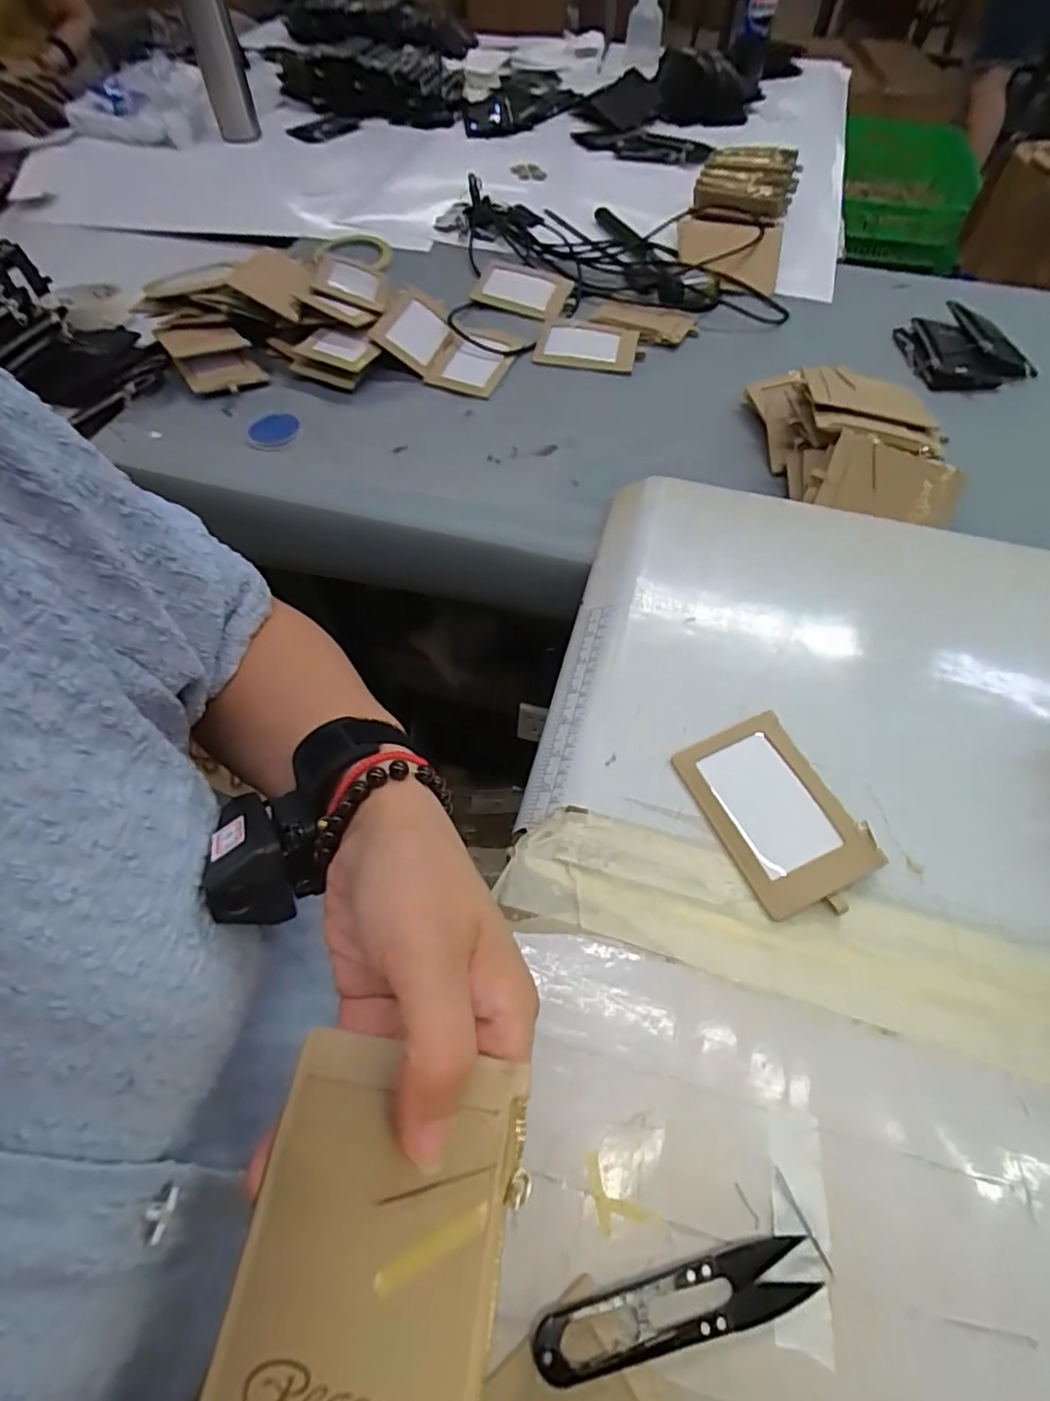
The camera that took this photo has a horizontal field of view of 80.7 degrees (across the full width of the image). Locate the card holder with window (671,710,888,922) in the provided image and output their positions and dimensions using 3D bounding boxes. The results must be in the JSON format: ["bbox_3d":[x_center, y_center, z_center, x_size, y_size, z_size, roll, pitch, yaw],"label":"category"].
[{"bbox_3d":[0.146,0.065,0.366,0.071,0.007,0.111,-29,63,-2],"label":"card holder with window"}]

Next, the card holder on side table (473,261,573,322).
[{"bbox_3d":[-0.004,-0.493,0.745,0.112,0.021,0.090,17,61,10],"label":"card holder on side table"}]

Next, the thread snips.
[{"bbox_3d":[0.063,0.254,0.257,0.118,0.012,0.026,-11,58,-6],"label":"thread snips"}]

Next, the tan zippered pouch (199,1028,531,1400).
[{"bbox_3d":[-0.043,0.156,0.168,0.074,0.006,0.105,3,60,13],"label":"tan zippered pouch"}]

